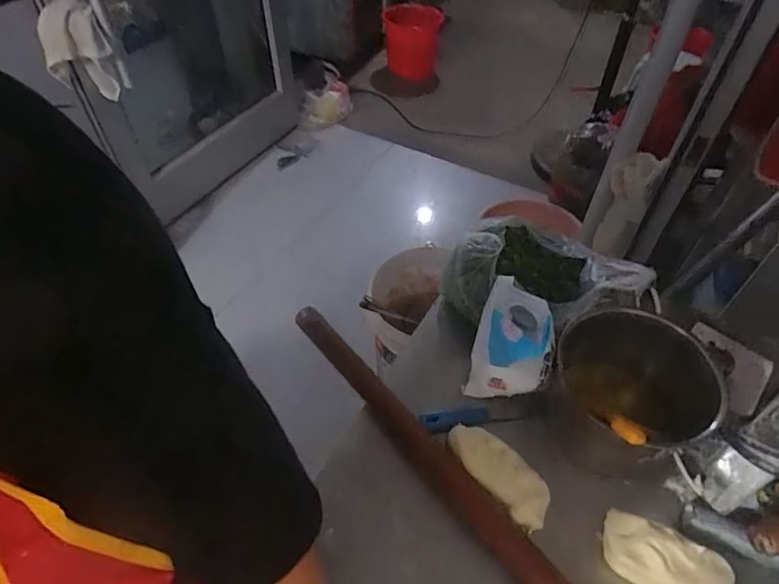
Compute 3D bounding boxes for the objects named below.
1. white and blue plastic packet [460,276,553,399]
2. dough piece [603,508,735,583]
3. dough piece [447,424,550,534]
[{"bbox_3d":[0.137,0.055,0.561,0.084,0.114,0.094,12,50,11],"label":"white and blue plastic packet"},{"bbox_3d":[0.253,0.249,0.468,0.107,0.030,0.050,22,53,19],"label":"dough piece"},{"bbox_3d":[0.111,0.182,0.519,0.046,0.030,0.121,-34,57,-26],"label":"dough piece"}]

